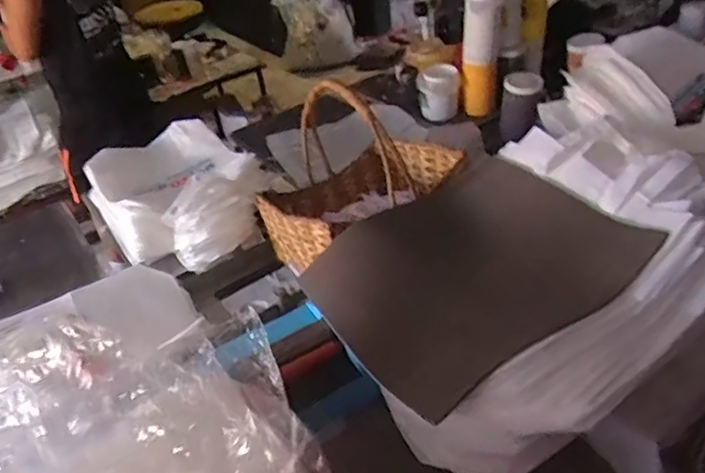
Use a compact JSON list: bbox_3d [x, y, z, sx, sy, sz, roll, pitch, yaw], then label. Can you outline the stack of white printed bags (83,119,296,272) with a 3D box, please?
[{"bbox_3d":[-0.424,-0.123,1.346,0.341,0.163,0.552,-27,41,-23],"label":"stack of white printed bags"}]

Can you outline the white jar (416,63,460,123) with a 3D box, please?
[{"bbox_3d":[0.250,-0.409,1.622,0.122,0.135,0.106,-3,37,6],"label":"white jar"}]

